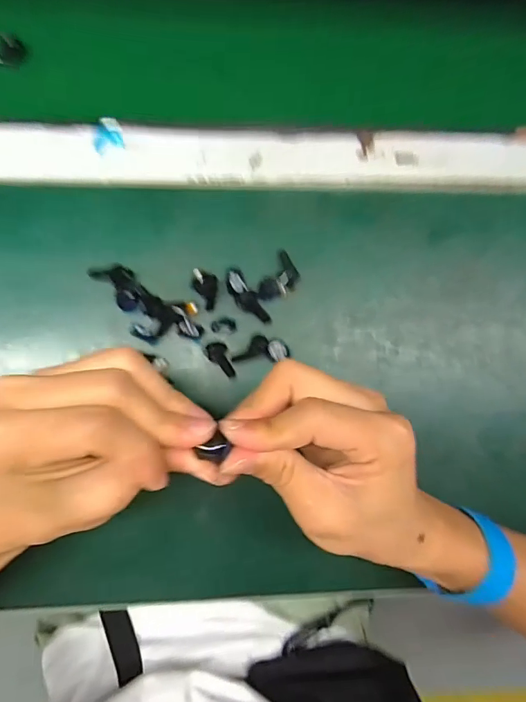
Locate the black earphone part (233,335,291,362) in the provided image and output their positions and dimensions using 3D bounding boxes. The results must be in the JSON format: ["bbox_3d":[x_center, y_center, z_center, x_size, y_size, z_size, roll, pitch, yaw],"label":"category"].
[{"bbox_3d":[0.000,-0.001,0.316,0.039,0.011,0.017,1,85,-3],"label":"black earphone part"}]

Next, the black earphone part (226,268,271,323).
[{"bbox_3d":[-0.011,-0.038,0.321,0.016,0.007,0.045,-39,101,-6],"label":"black earphone part"}]

